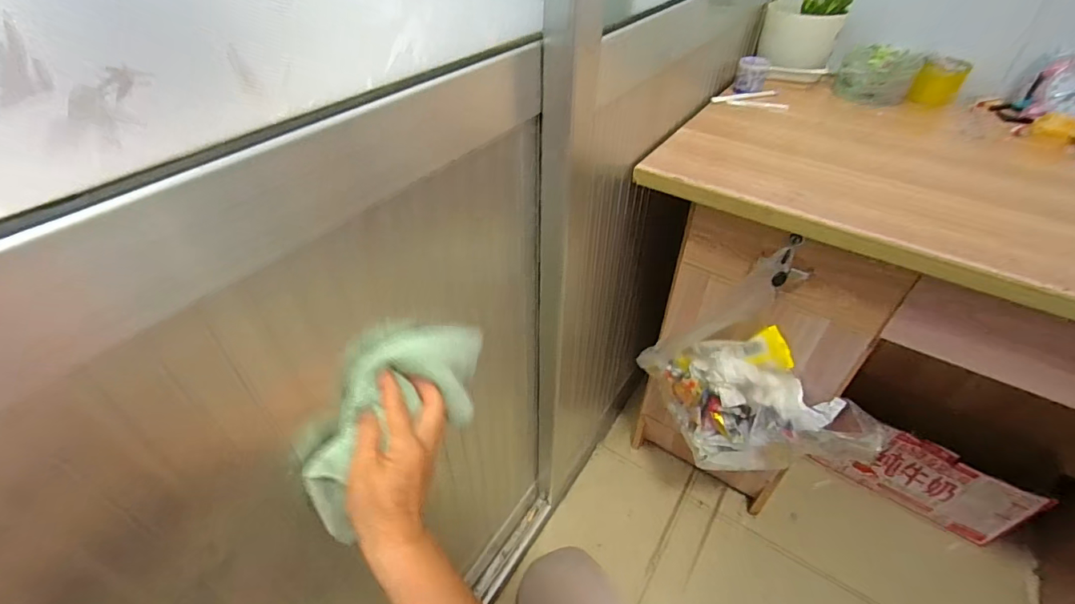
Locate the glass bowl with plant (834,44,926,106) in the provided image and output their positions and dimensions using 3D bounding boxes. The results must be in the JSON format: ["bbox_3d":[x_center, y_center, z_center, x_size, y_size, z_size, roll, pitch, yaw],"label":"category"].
[{"bbox_3d":[0.594,-0.401,0.836,0.122,0.066,0.108,24,48,24],"label":"glass bowl with plant"}]

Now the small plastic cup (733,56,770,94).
[{"bbox_3d":[0.382,-0.405,0.846,0.052,0.046,0.052,16,45,17],"label":"small plastic cup"}]

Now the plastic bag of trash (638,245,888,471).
[{"bbox_3d":[0.321,0.112,0.707,0.331,0.332,0.113,21,46,21],"label":"plastic bag of trash"}]

